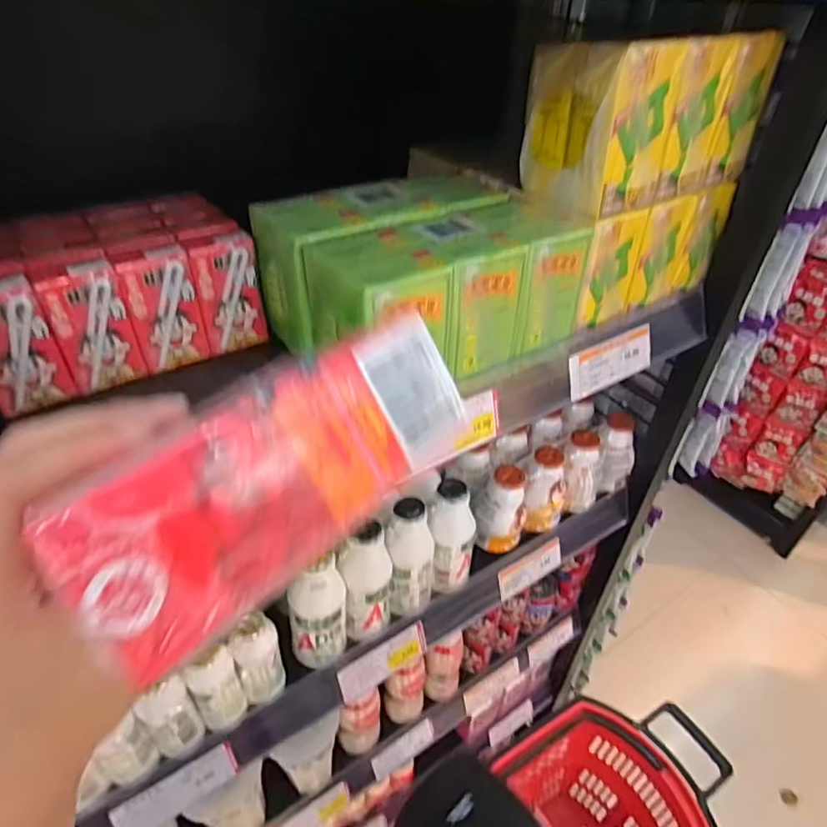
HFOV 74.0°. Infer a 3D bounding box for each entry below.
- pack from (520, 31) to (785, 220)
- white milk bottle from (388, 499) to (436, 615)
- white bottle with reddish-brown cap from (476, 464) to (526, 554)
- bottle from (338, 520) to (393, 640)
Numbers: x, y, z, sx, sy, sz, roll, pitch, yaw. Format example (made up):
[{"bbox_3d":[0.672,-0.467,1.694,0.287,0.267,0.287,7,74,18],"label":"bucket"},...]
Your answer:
[{"bbox_3d":[0.186,-0.235,0.434,0.194,0.106,0.083,-23,46,-28],"label":"pack"},{"bbox_3d":[-0.002,0.139,0.521,0.038,0.129,0.038,12,40,12],"label":"white milk bottle"},{"bbox_3d":[0.098,0.106,0.603,0.051,0.093,0.046,10,40,10],"label":"white bottle with reddish-brown cap"},{"bbox_3d":[-0.042,0.154,0.499,0.041,0.128,0.039,4,39,2],"label":"bottle"}]

